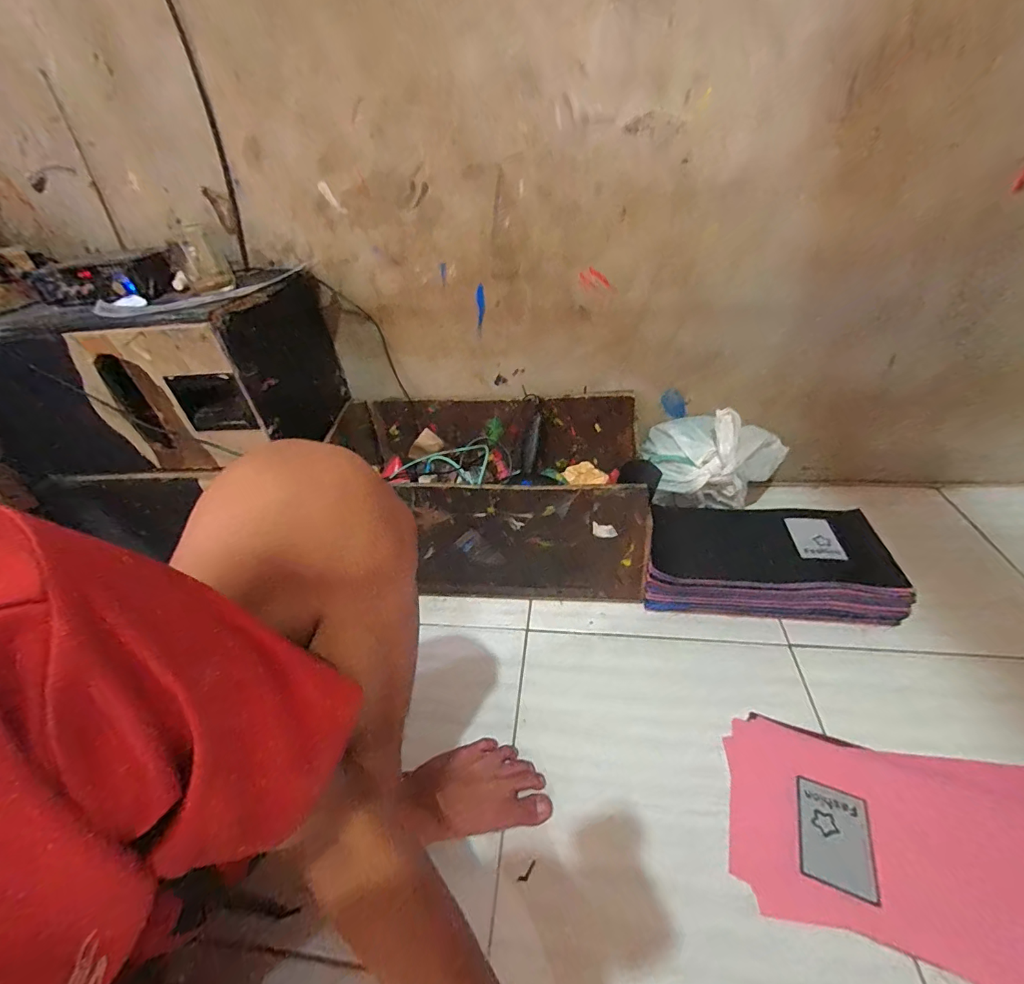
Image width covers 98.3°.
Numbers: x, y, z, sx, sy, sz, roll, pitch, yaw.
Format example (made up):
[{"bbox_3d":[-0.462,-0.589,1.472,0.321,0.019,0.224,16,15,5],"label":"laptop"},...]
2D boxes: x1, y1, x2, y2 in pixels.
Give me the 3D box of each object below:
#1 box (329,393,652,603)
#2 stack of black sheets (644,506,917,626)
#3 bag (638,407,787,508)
[{"bbox_3d":[-0.045,0.000,0.853,0.549,0.233,0.336,0,39,9],"label":"box"},{"bbox_3d":[0.408,0.114,0.746,0.359,0.089,0.188,1,39,11],"label":"stack of black sheets"},{"bbox_3d":[0.368,-0.073,0.820,0.235,0.138,0.220,15,43,26],"label":"bag"}]

